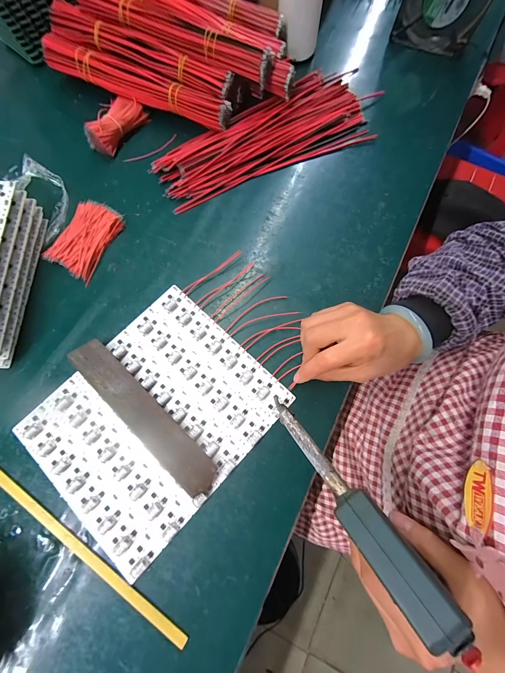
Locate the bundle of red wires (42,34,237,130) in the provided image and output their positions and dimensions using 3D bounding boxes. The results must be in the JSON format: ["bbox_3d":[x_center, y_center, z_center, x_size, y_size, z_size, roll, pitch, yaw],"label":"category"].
[{"bbox_3d":[-0.171,-0.372,0.390,0.301,0.032,0.038,23,76,6],"label":"bundle of red wires"}]

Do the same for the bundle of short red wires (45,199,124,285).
[{"bbox_3d":[-0.219,-0.130,0.353,0.066,0.015,0.103,24,76,6],"label":"bundle of short red wires"}]

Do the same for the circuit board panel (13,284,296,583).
[{"bbox_3d":[-0.106,0.083,0.294,0.201,0.012,0.234,42,79,10],"label":"circuit board panel"}]

